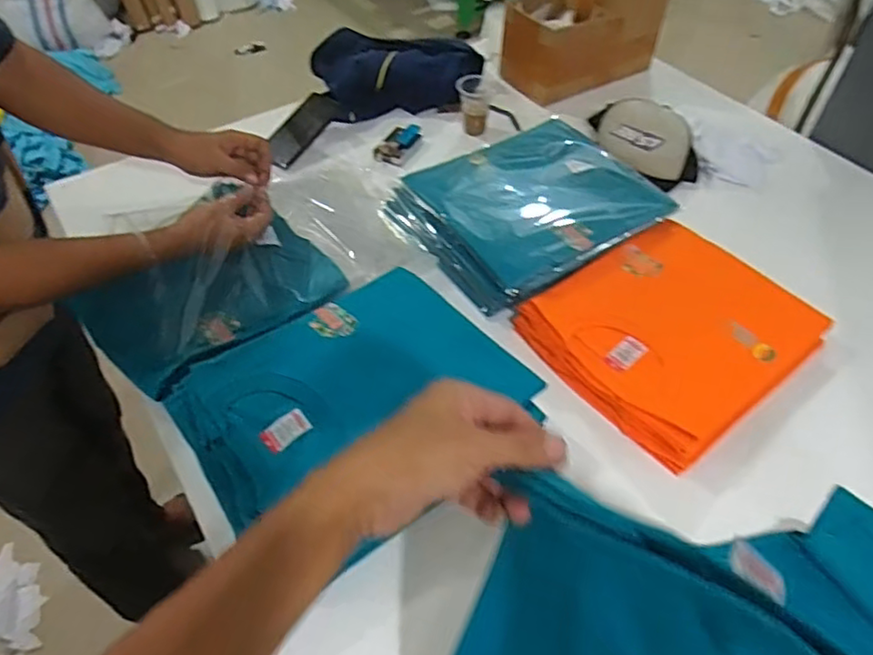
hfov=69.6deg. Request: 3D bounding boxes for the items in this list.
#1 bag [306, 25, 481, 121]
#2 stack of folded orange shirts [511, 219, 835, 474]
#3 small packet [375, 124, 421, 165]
[{"bbox_3d":[-0.075,-0.491,1.229,0.333,0.097,0.184,-2,50,-2],"label":"bag"},{"bbox_3d":[0.327,0.002,0.856,0.341,0.050,0.280,-29,56,-23],"label":"stack of folded orange shirts"},{"bbox_3d":[-0.067,-0.338,1.145,0.062,0.018,0.101,21,53,16],"label":"small packet"}]

